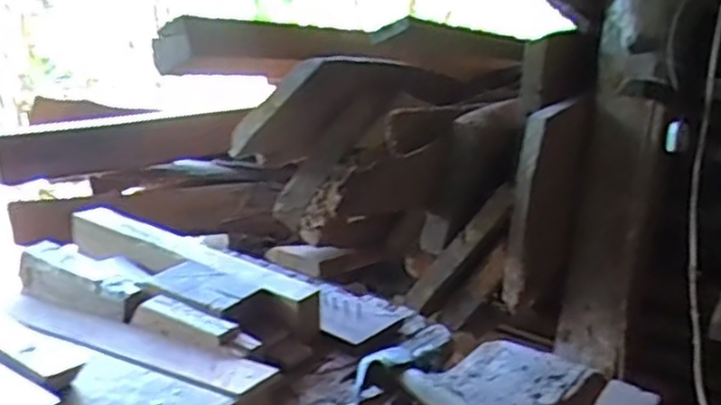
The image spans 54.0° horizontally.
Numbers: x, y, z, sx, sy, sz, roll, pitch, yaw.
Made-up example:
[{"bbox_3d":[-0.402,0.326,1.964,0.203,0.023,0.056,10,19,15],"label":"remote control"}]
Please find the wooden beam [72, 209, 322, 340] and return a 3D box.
[{"bbox_3d":[-0.213,0.073,0.871,0.397,0.044,0.056,16,20,31],"label":"wooden beam"}]

